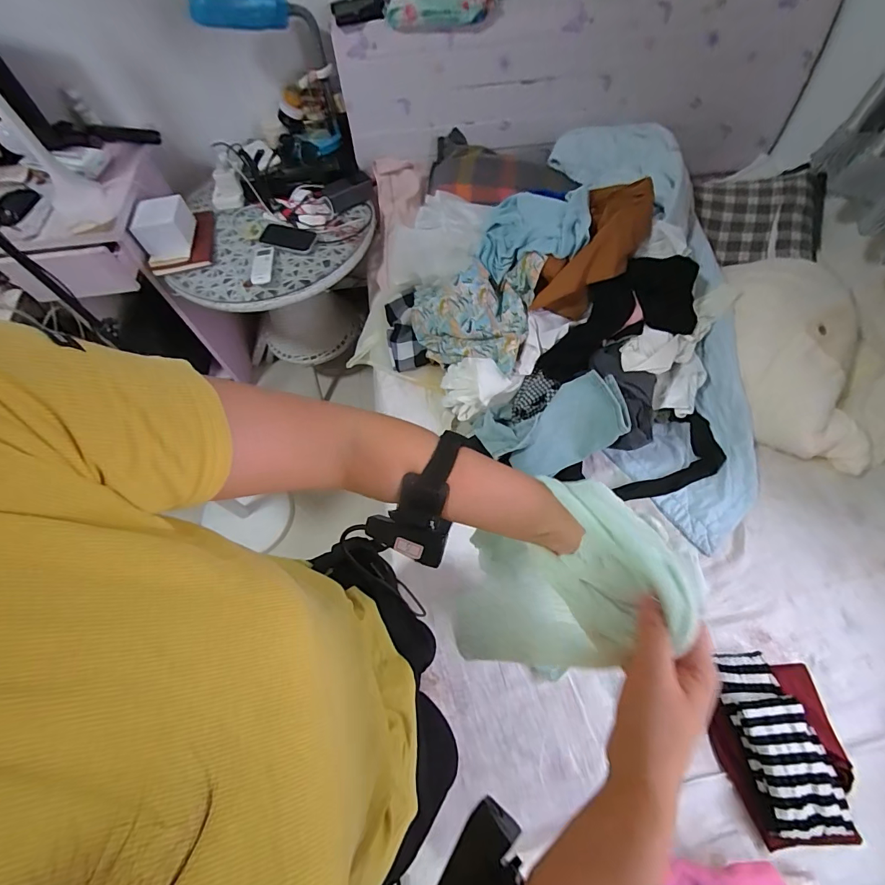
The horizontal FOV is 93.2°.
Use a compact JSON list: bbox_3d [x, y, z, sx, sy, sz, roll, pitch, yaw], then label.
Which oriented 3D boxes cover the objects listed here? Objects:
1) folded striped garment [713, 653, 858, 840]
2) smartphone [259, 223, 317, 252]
[{"bbox_3d":[0.537,0.477,0.676,0.115,0.049,0.237,-8,64,-1],"label":"folded striped garment"},{"bbox_3d":[-0.416,-0.554,1.132,0.154,0.011,0.075,15,65,10],"label":"smartphone"}]

